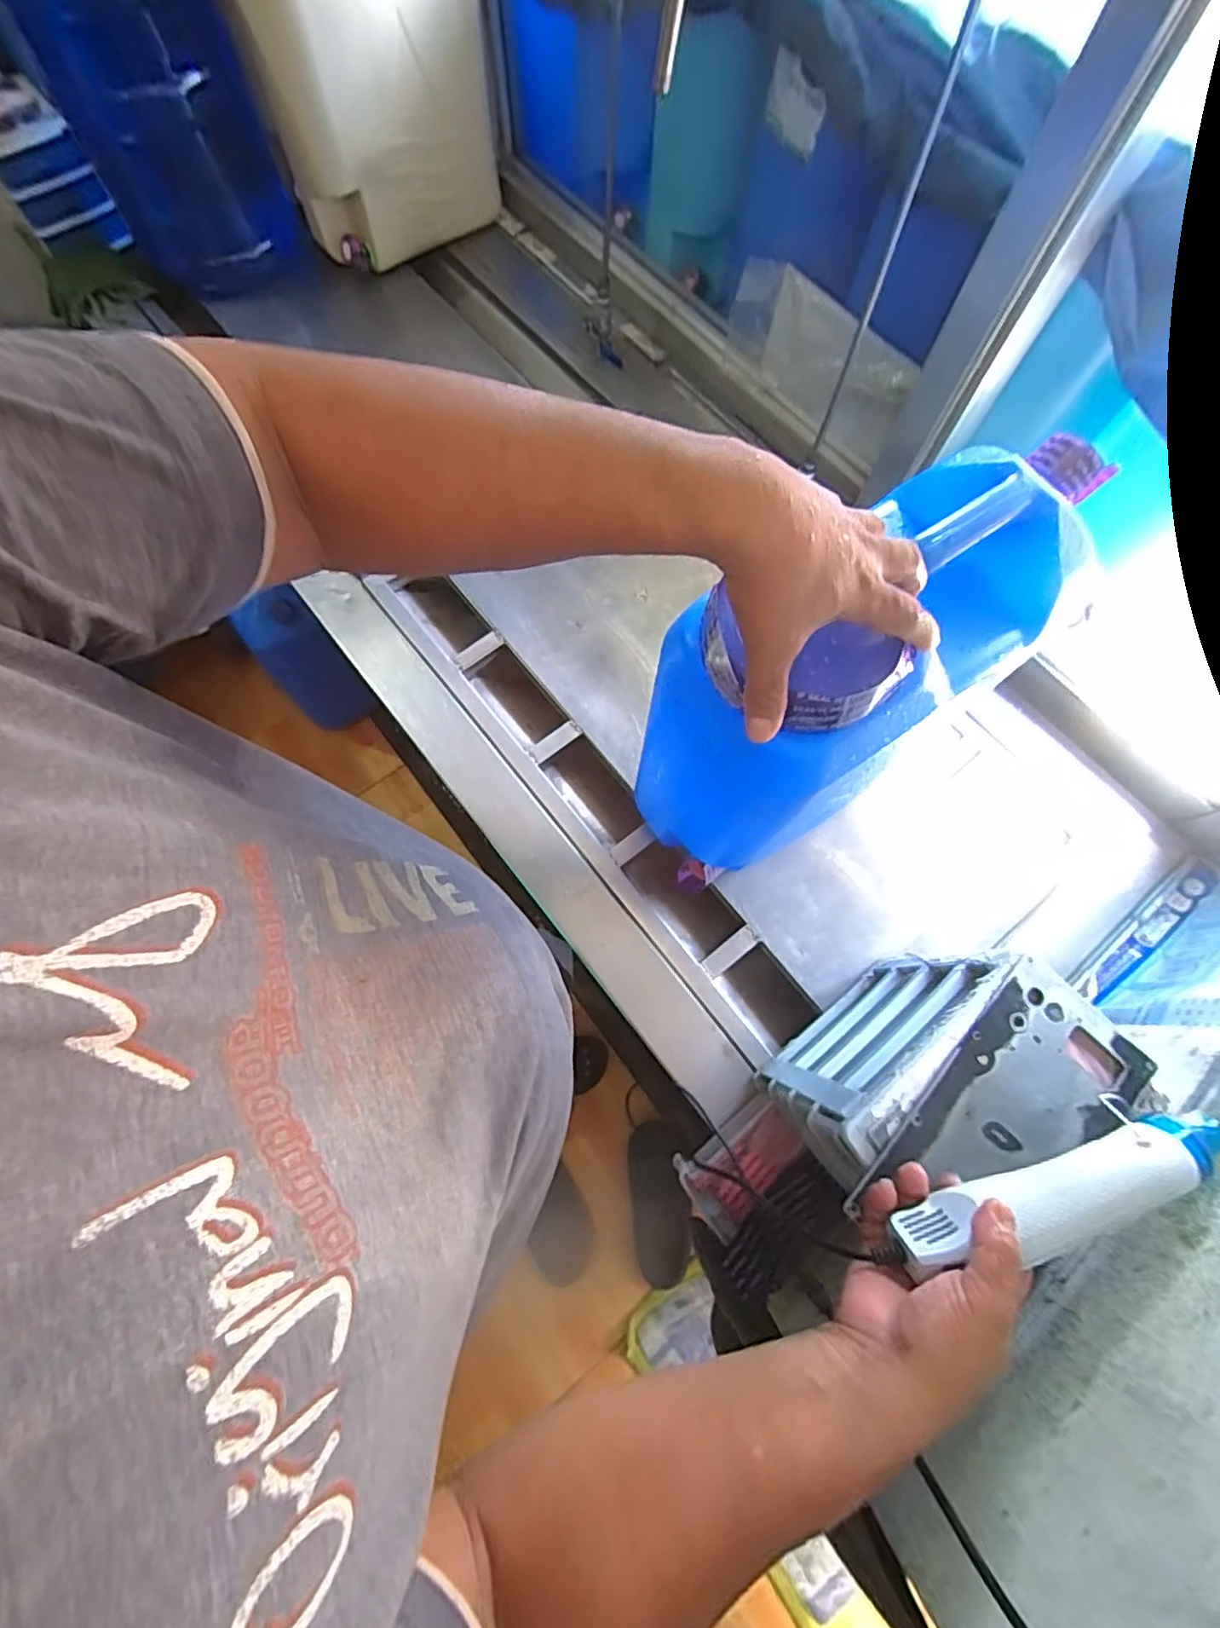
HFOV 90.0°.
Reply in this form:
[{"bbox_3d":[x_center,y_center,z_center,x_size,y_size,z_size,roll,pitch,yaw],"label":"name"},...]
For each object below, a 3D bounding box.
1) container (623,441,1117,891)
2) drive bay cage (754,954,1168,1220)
[{"bbox_3d":[0.201,-0.107,0.574,0.315,0.383,0.158,-34,76,-11],"label":"container"},{"bbox_3d":[0.282,0.255,0.574,0.227,0.274,0.142,-37,76,-12],"label":"drive bay cage"}]

